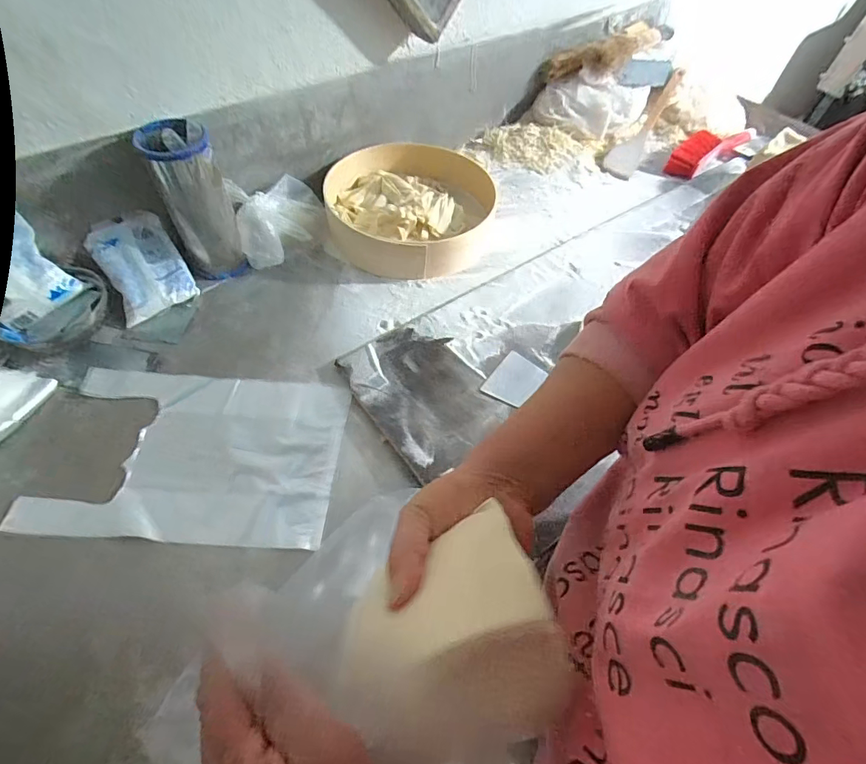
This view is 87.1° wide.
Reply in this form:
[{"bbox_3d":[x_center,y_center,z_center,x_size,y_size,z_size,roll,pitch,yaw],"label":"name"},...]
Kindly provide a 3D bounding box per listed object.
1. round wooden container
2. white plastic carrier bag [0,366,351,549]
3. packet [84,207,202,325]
[{"bbox_3d":[-0.046,-0.303,0.794,0.285,0.093,0.280,0,55,-1],"label":"round wooden container"},{"bbox_3d":[-0.284,0.083,0.549,0.332,0.011,0.211,4,55,2],"label":"white plastic carrier bag"},{"bbox_3d":[-0.430,-0.173,0.674,0.106,0.020,0.142,-26,92,-17],"label":"packet"}]

